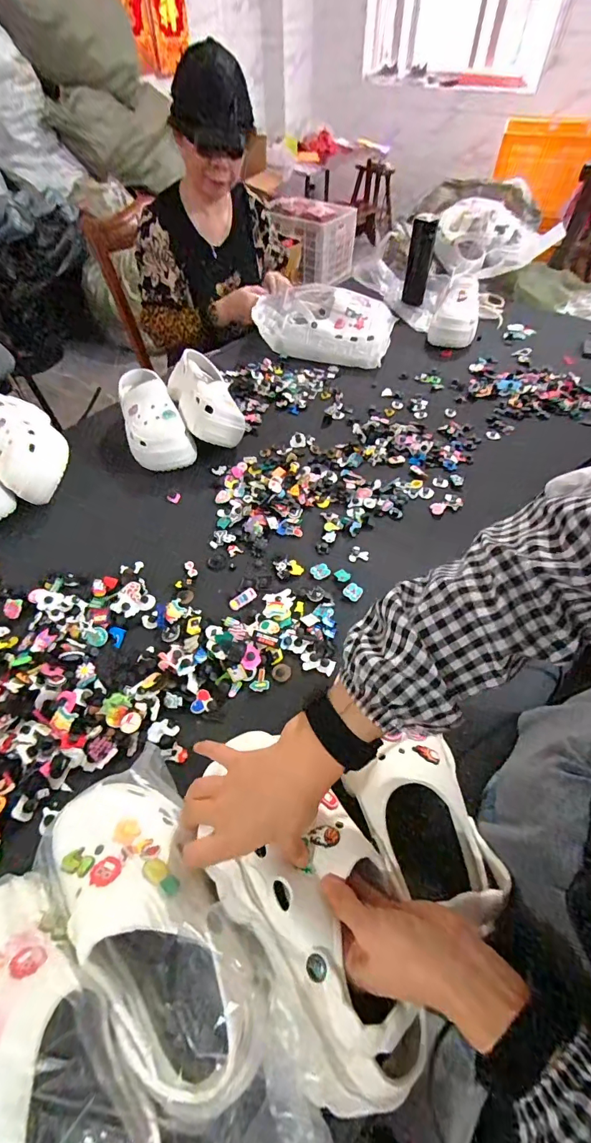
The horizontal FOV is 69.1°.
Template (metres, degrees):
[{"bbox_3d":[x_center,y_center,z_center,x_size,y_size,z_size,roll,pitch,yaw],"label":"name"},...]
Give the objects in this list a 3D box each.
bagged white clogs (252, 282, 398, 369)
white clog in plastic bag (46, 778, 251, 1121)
[{"bbox_3d":[0.077,-0.605,1.046,0.307,0.105,0.185,11,52,9],"label":"bagged white clogs"},{"bbox_3d":[-0.117,0.275,0.353,0.105,0.084,0.241,-36,59,-25],"label":"white clog in plastic bag"}]

